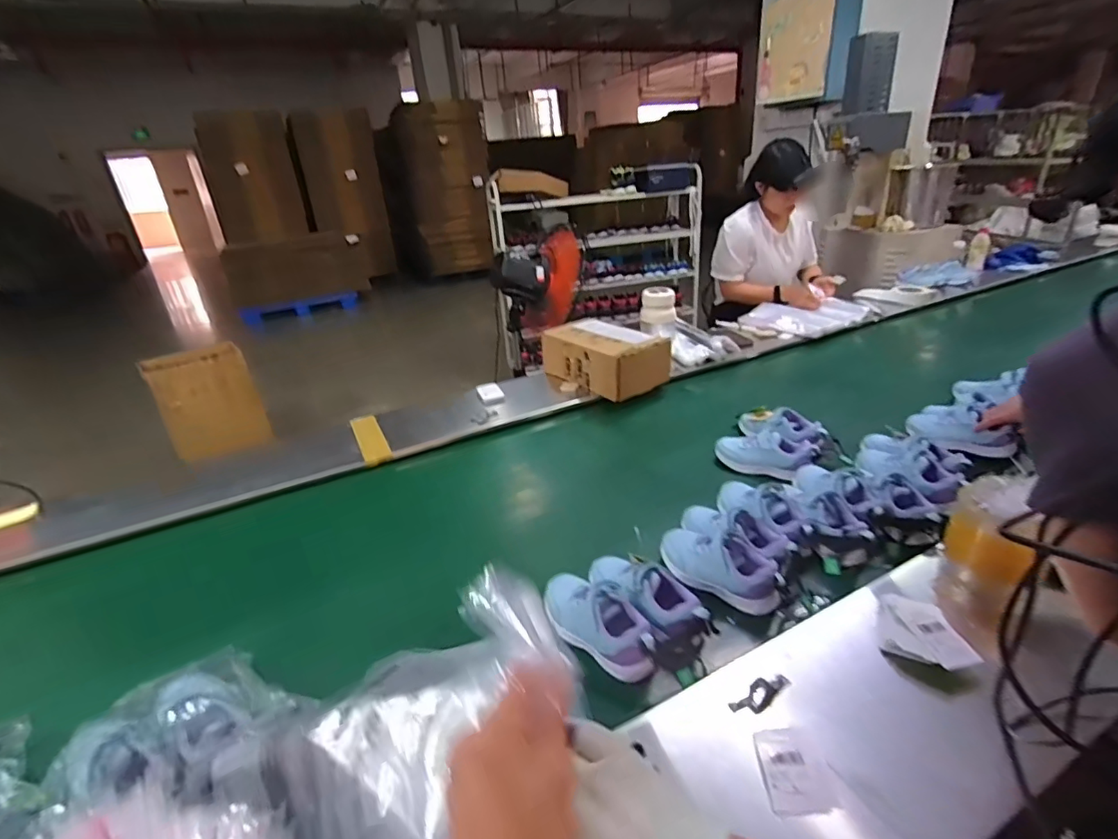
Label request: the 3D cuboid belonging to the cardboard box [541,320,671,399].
[{"bbox_3d":[0.121,-0.179,1.452,0.211,0.127,0.323,-24,33,-33],"label":"cardboard box"}]

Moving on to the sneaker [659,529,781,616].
[{"bbox_3d":[0.229,0.205,0.761,0.180,0.063,0.073,18,35,36],"label":"sneaker"}]

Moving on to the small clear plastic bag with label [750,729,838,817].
[{"bbox_3d":[0.233,0.343,0.516,0.068,0.012,0.078,-3,27,2],"label":"small clear plastic bag with label"}]

